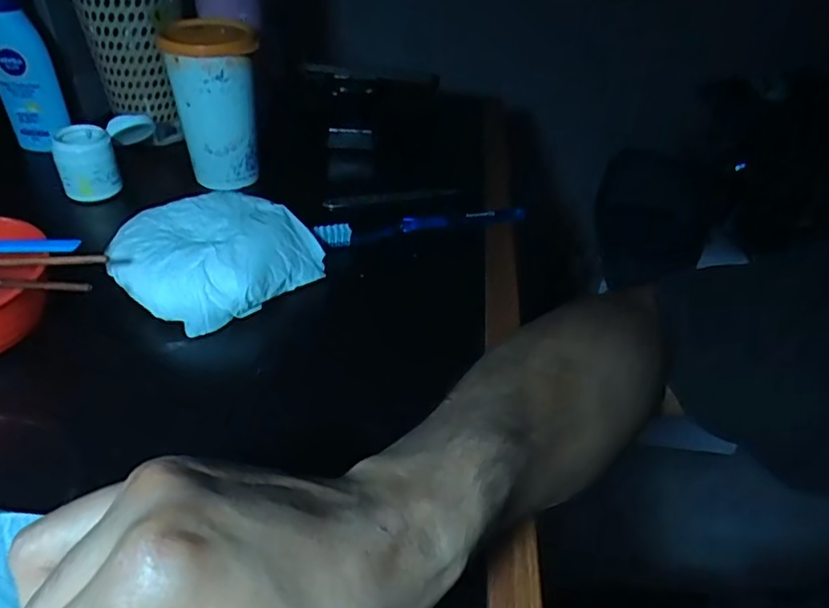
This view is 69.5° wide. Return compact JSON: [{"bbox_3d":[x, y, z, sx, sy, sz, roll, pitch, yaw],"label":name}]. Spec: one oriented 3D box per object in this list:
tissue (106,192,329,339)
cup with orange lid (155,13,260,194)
[{"bbox_3d":[-0.143,-0.039,0.421,0.116,0.037,0.119,29,44,26],"label":"tissue"},{"bbox_3d":[-0.168,-0.169,0.510,0.070,0.122,0.073,-7,41,-16],"label":"cup with orange lid"}]

